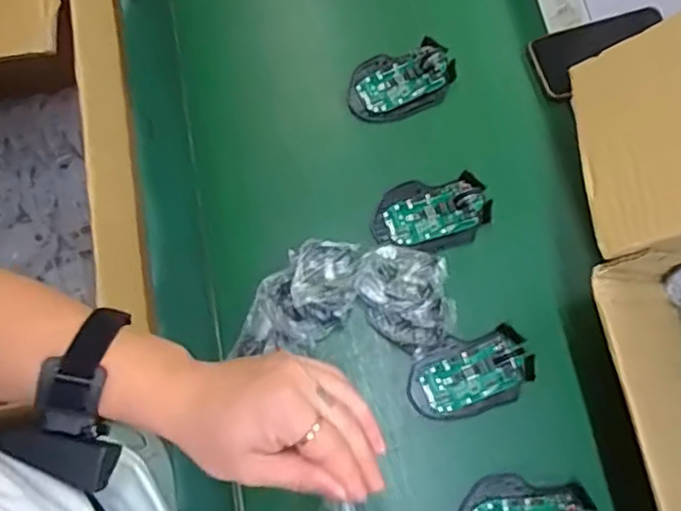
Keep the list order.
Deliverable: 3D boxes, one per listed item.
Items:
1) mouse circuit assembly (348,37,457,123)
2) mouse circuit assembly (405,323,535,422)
[{"bbox_3d":[0.064,-0.183,0.653,0.113,0.029,0.070,-14,75,-3],"label":"mouse circuit assembly"},{"bbox_3d":[0.120,0.111,0.573,0.113,0.019,0.064,-19,75,-4],"label":"mouse circuit assembly"}]

